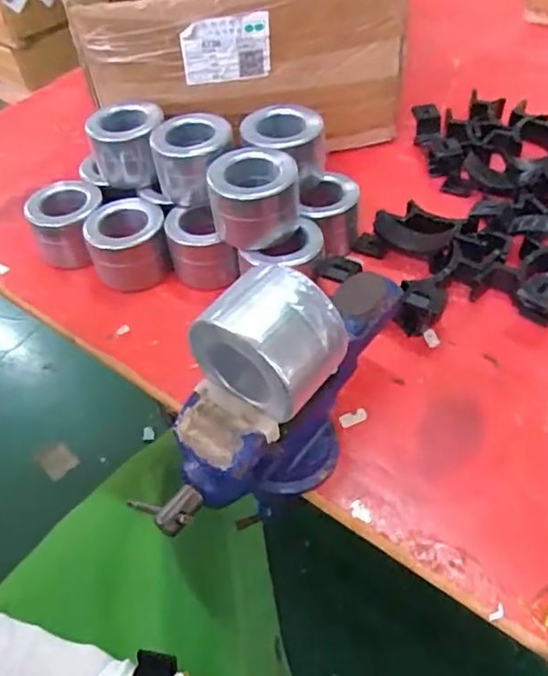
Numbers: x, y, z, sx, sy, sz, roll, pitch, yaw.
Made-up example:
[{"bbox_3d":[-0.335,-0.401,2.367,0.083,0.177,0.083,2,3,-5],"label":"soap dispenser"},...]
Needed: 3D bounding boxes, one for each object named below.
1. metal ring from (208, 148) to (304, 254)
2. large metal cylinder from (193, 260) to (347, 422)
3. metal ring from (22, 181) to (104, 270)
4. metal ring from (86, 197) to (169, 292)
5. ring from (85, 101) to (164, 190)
[{"bbox_3d":[-0.016,-0.113,0.485,0.069,0.054,0.068,-4,48,4],"label":"metal ring"},{"bbox_3d":[-0.003,-0.001,0.314,0.066,0.060,0.051,24,55,26],"label":"large metal cylinder"},{"bbox_3d":[-0.191,-0.110,0.567,0.068,0.058,0.070,-4,48,4],"label":"metal ring"},{"bbox_3d":[-0.129,-0.083,0.539,0.066,0.053,0.067,-4,48,4],"label":"metal ring"},{"bbox_3d":[-0.133,-0.177,0.555,0.066,0.059,0.058,-17,48,-9],"label":"ring"}]

